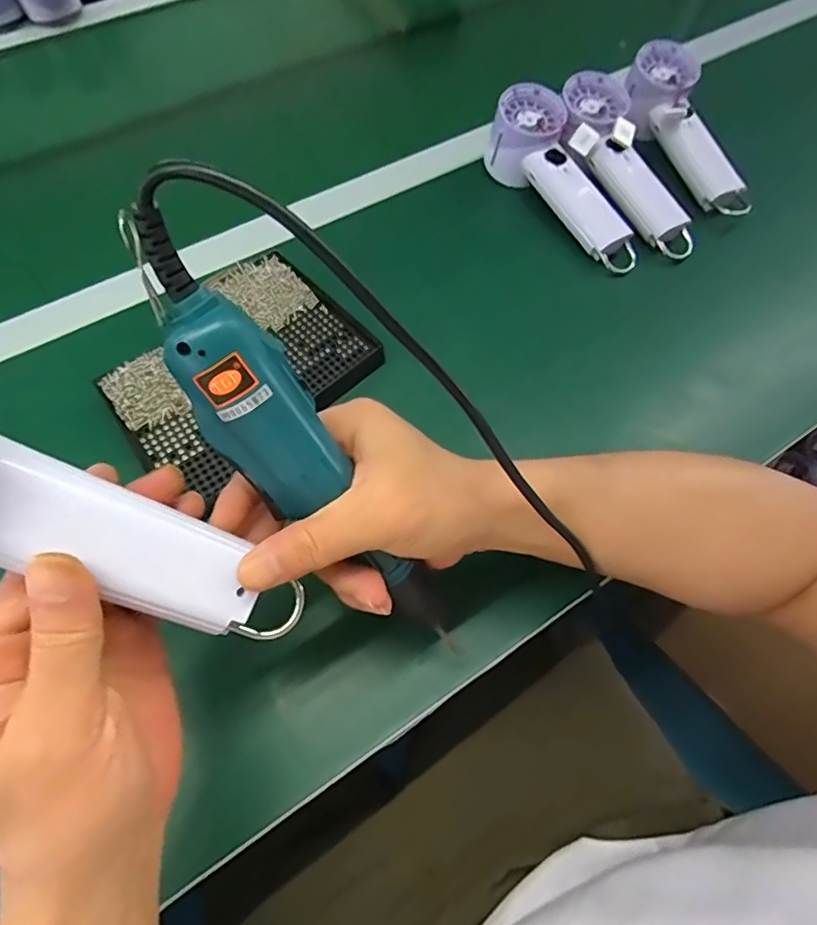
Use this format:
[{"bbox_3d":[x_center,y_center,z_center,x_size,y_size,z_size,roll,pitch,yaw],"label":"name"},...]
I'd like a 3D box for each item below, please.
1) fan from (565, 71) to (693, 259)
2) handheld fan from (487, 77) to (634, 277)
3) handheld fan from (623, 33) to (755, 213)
[{"bbox_3d":[0.198,-0.273,0.503,0.061,0.043,0.193,-27,86,-14],"label":"fan"},{"bbox_3d":[0.144,-0.255,0.508,0.066,0.059,0.196,-31,82,-16],"label":"handheld fan"},{"bbox_3d":[0.271,-0.322,0.533,0.060,0.039,0.198,-22,84,-12],"label":"handheld fan"}]

